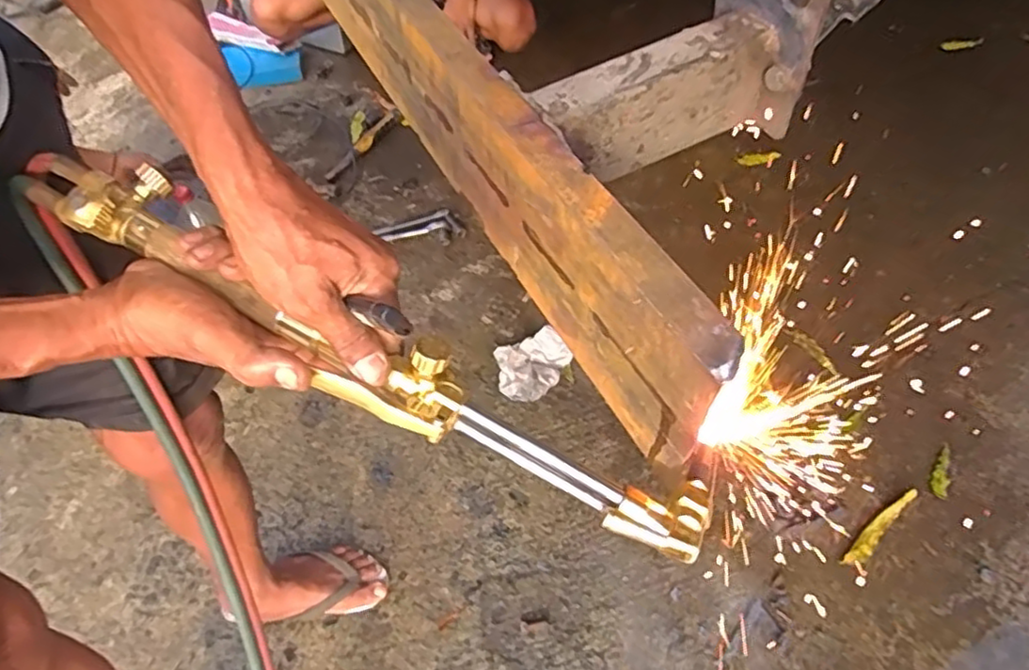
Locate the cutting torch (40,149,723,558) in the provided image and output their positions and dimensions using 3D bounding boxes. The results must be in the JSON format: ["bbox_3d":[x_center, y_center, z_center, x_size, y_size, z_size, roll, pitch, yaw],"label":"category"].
[{"bbox_3d":[-0.103,-0.006,0.383,0.482,0.066,0.059,29,55,6],"label":"cutting torch"}]

